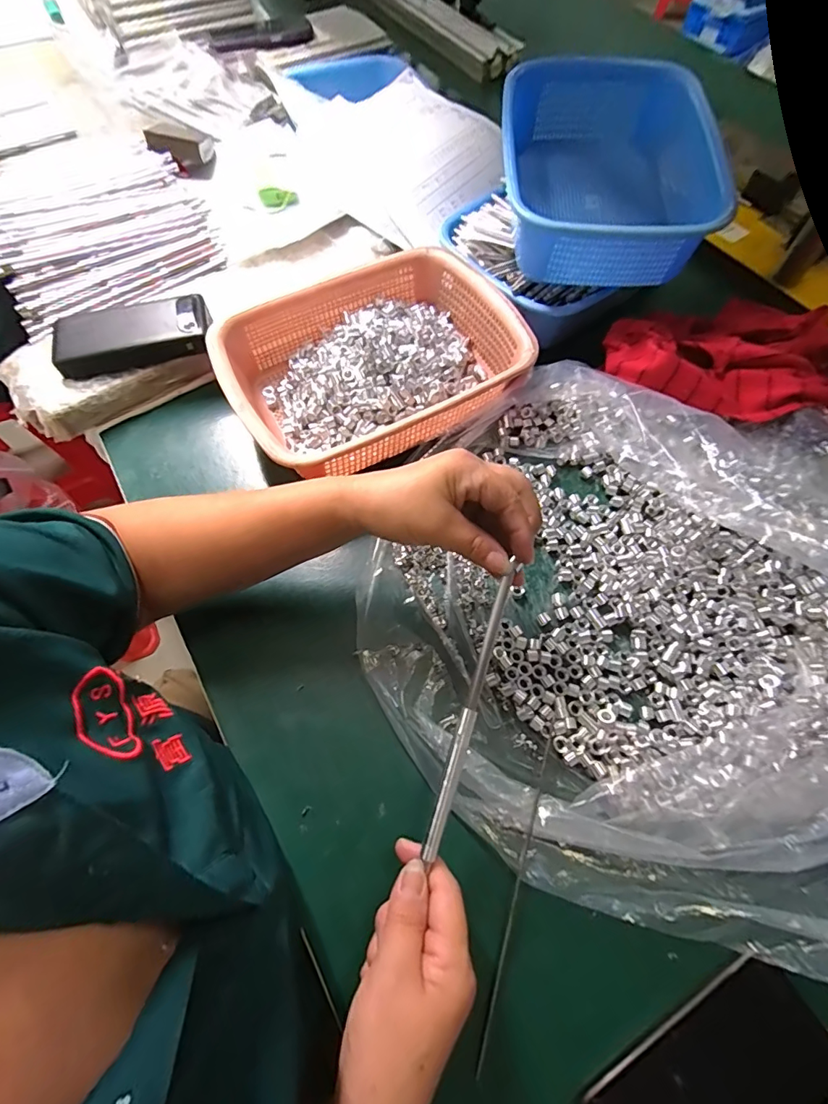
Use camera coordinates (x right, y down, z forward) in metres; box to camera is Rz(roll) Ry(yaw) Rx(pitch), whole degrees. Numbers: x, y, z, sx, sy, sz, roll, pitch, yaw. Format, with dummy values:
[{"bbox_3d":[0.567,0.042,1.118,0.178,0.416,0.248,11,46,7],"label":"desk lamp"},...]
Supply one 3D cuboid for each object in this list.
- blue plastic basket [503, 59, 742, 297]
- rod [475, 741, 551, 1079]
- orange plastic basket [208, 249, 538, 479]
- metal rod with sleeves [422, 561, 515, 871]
[{"bbox_3d":[0.210,-0.393,0.494,0.216,0.090,0.250,3,66,2],"label":"blue plastic basket"},{"bbox_3d":[0.072,0.239,0.330,0.005,0.012,0.204,17,68,9],"label":"rod"},{"bbox_3d":[-0.039,-0.197,0.490,0.296,0.075,0.212,-29,69,-10],"label":"orange plastic basket"},{"bbox_3d":[0.038,0.105,0.314,0.010,0.006,0.188,16,83,9],"label":"metal rod with sleeves"}]

